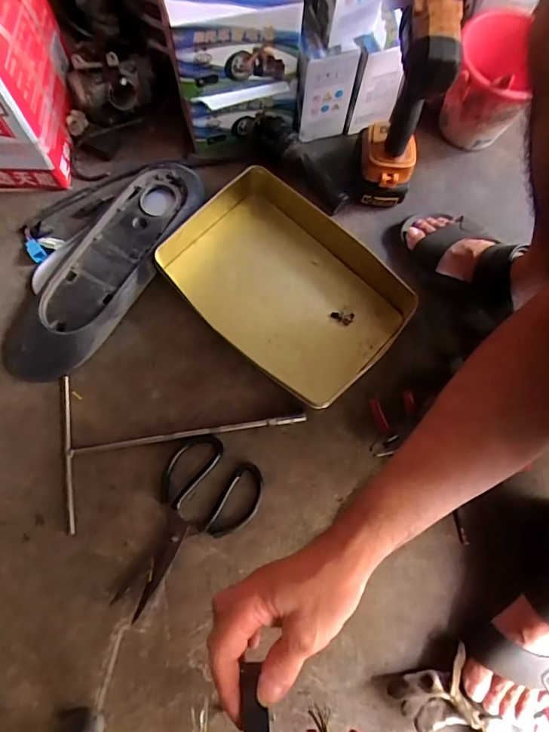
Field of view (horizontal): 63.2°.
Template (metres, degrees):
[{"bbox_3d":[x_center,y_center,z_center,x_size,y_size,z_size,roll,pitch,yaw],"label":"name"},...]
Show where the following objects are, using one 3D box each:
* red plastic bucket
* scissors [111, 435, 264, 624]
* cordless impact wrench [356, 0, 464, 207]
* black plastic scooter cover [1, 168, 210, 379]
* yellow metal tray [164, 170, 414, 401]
[{"bbox_3d":[0.308,-0.406,0.650,0.110,0.144,0.110,1,74,-2],"label":"red plastic bucket"},{"bbox_3d":[-0.113,0.188,0.532,0.117,0.010,0.210,39,76,9],"label":"scissors"},{"bbox_3d":[0.169,-0.329,0.568,0.078,0.229,0.156,20,74,3],"label":"cordless impact wrench"},{"bbox_3d":[-0.228,-0.141,0.603,0.139,0.045,0.367,29,75,6],"label":"black plastic scooter cover"},{"bbox_3d":[0.010,-0.110,0.602,0.314,0.055,0.222,40,76,9],"label":"yellow metal tray"}]

